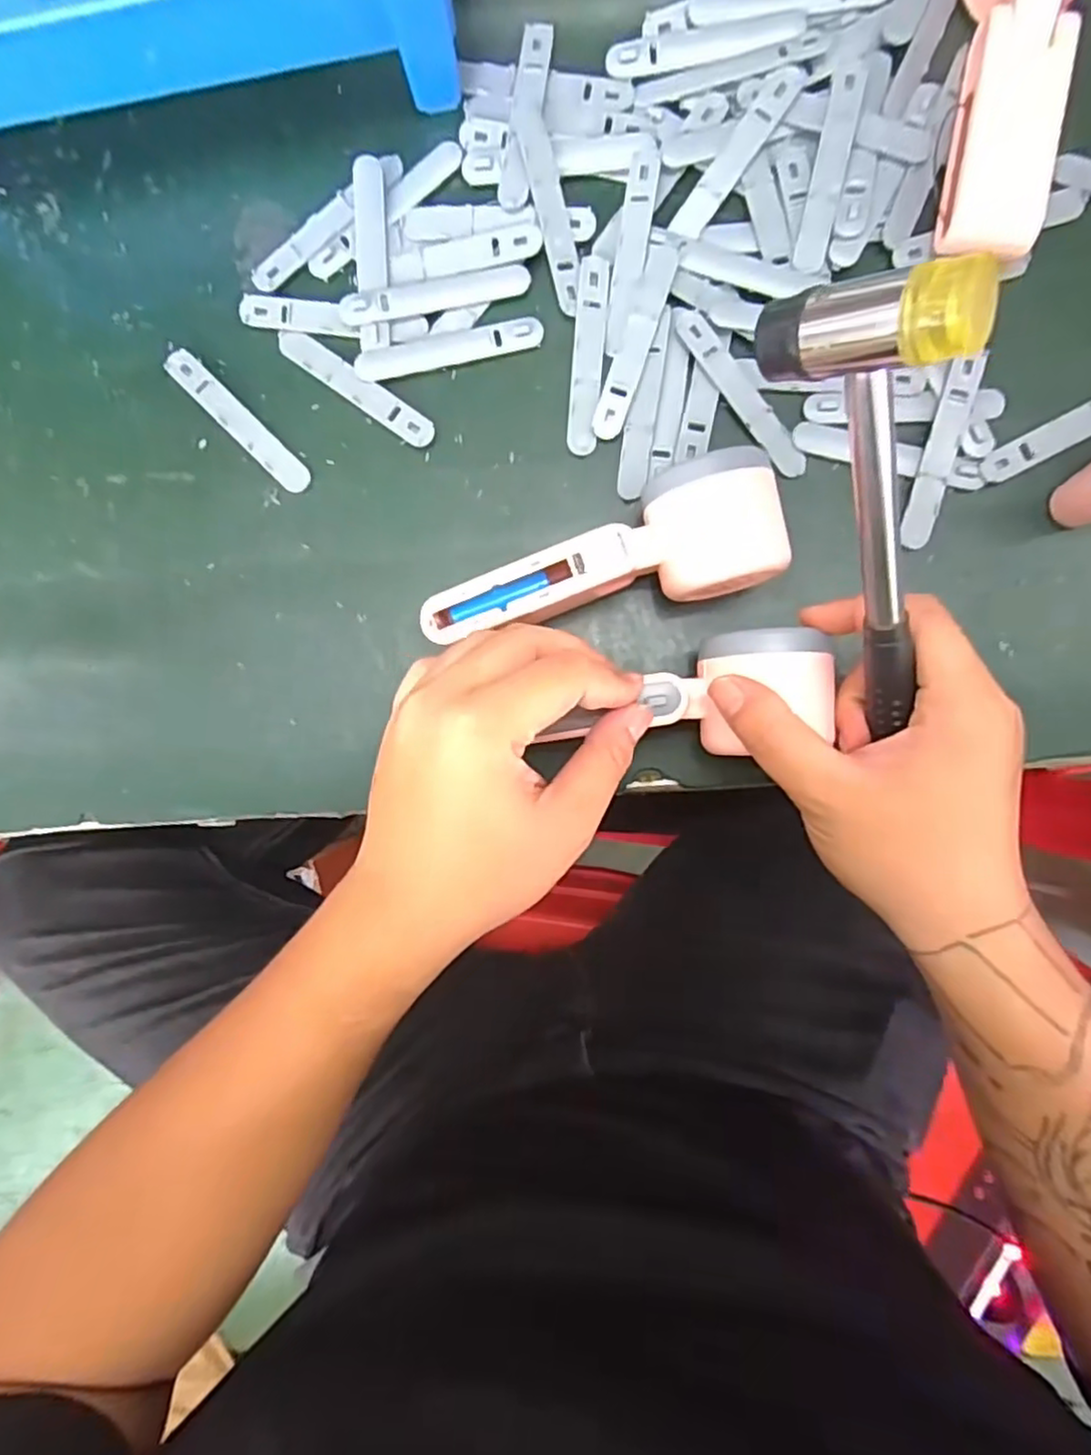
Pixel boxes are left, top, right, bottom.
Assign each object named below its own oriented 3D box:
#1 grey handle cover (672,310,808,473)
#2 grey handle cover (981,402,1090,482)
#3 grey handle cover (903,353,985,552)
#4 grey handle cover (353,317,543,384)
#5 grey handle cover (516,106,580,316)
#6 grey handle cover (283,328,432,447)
[{"bbox_3d":[0.098,-0.162,0.331,0.014,0.004,0.091,-34,89,2],"label":"grey handle cover"},{"bbox_3d":[0.251,-0.143,0.324,0.091,0.005,0.015,-27,89,3],"label":"grey handle cover"},{"bbox_3d":[0.190,-0.132,0.327,0.015,0.004,0.089,13,98,6],"label":"grey handle cover"},{"bbox_3d":[-0.049,-0.191,0.342,0.093,0.005,0.017,-13,90,3],"label":"grey handle cover"},{"bbox_3d":[0.002,-0.254,0.330,0.014,0.010,0.097,-13,90,3],"label":"grey handle cover"},{"bbox_3d":[-0.096,-0.173,0.345,0.092,0.004,0.015,35,92,2],"label":"grey handle cover"}]

